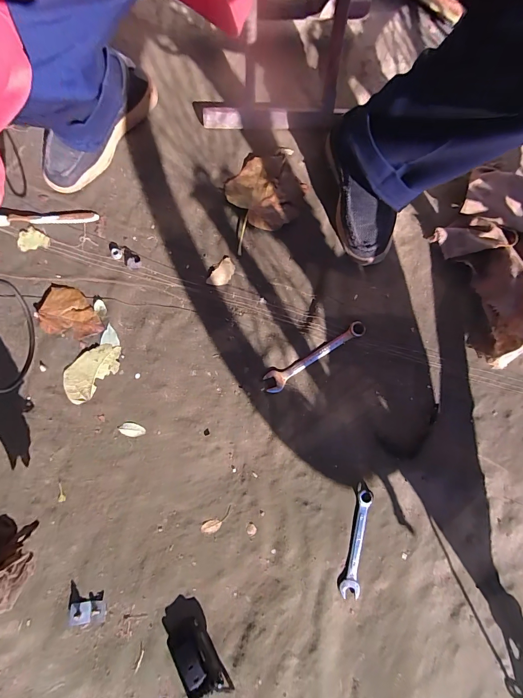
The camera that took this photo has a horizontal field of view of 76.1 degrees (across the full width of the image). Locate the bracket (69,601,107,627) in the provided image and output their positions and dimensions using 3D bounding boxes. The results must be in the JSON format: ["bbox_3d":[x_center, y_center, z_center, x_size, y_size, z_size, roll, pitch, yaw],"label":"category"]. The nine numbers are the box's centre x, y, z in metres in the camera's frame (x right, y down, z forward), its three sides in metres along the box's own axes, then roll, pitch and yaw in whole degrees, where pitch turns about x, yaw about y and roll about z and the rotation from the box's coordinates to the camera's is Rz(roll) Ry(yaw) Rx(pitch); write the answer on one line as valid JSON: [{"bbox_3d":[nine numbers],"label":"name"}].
[{"bbox_3d":[-0.253,0.384,0.485,0.051,0.011,0.029,-1,77,0],"label":"bracket"}]

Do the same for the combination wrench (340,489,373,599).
[{"bbox_3d":[0.143,0.291,0.502,0.027,0.010,0.150,11,77,2],"label":"combination wrench"}]

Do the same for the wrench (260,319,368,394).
[{"bbox_3d":[0.092,0.011,0.561,0.194,0.007,0.033,-30,79,-7],"label":"wrench"}]

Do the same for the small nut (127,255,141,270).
[{"bbox_3d":[-0.225,-0.153,0.593,0.022,0.017,0.024,-9,77,-2],"label":"small nut"}]

